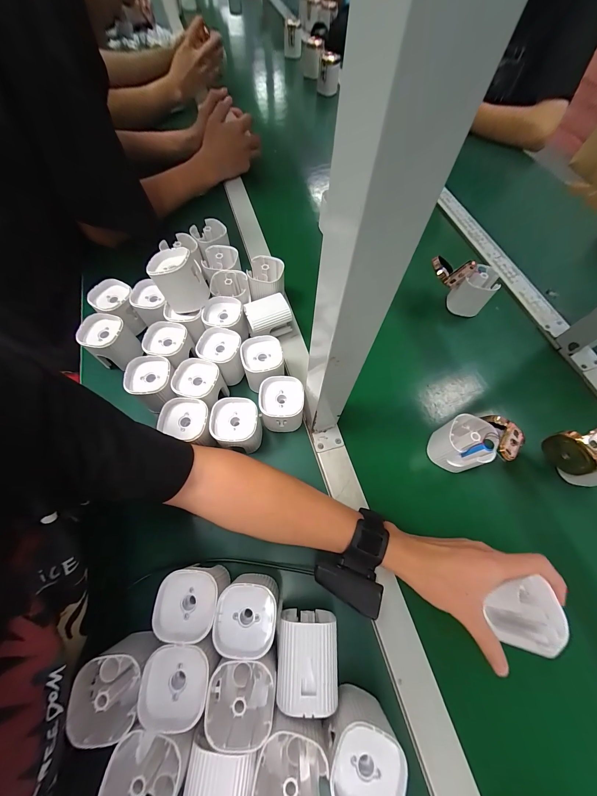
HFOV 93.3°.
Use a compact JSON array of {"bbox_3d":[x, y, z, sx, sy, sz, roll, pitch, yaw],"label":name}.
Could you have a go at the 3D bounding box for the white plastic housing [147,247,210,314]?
[{"bbox_3d":[-0.161,-0.162,0.377,0.060,0.069,0.071,-25,70,-12],"label":"white plastic housing"}]

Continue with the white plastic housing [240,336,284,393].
[{"bbox_3d":[-0.049,-0.044,0.392,0.056,0.062,0.058,-9,67,-6],"label":"white plastic housing"}]

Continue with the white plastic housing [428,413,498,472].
[{"bbox_3d":[0.204,0.057,0.355,0.056,0.060,0.054,1,67,-2],"label":"white plastic housing"}]

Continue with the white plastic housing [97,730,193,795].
[{"bbox_3d":[-0.118,0.294,0.230,0.057,0.052,0.051,14,67,3],"label":"white plastic housing"}]

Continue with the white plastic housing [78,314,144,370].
[{"bbox_3d":[-0.263,-0.078,0.401,0.062,0.058,0.059,-1,67,-3],"label":"white plastic housing"}]

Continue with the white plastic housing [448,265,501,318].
[{"bbox_3d":[0.289,-0.175,0.468,0.045,0.065,0.057,-40,74,-17],"label":"white plastic housing"}]

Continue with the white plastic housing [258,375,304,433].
[{"bbox_3d":[-0.022,0.010,0.367,0.053,0.063,0.057,-1,67,-3],"label":"white plastic housing"}]

